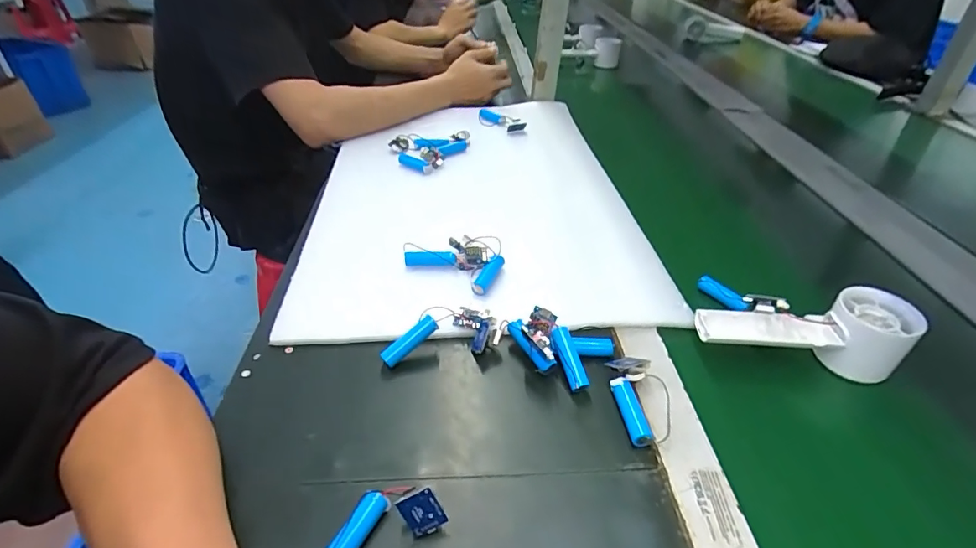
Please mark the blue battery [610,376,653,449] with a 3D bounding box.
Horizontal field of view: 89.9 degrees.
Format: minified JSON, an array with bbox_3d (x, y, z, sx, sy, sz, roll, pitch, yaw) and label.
[{"bbox_3d":[0.101,0.097,0.346,0.015,0.015,0.049,-5,37,-7],"label":"blue battery"}]

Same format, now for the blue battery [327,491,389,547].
[{"bbox_3d":[-0.075,0.148,0.275,0.013,0.018,0.050,17,40,21],"label":"blue battery"}]

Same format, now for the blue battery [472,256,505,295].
[{"bbox_3d":[0.001,-0.001,0.456,0.013,0.017,0.051,18,41,22],"label":"blue battery"}]

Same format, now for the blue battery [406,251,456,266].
[{"bbox_3d":[-0.056,-0.015,0.473,0.049,0.015,0.012,0,37,0],"label":"blue battery"}]

